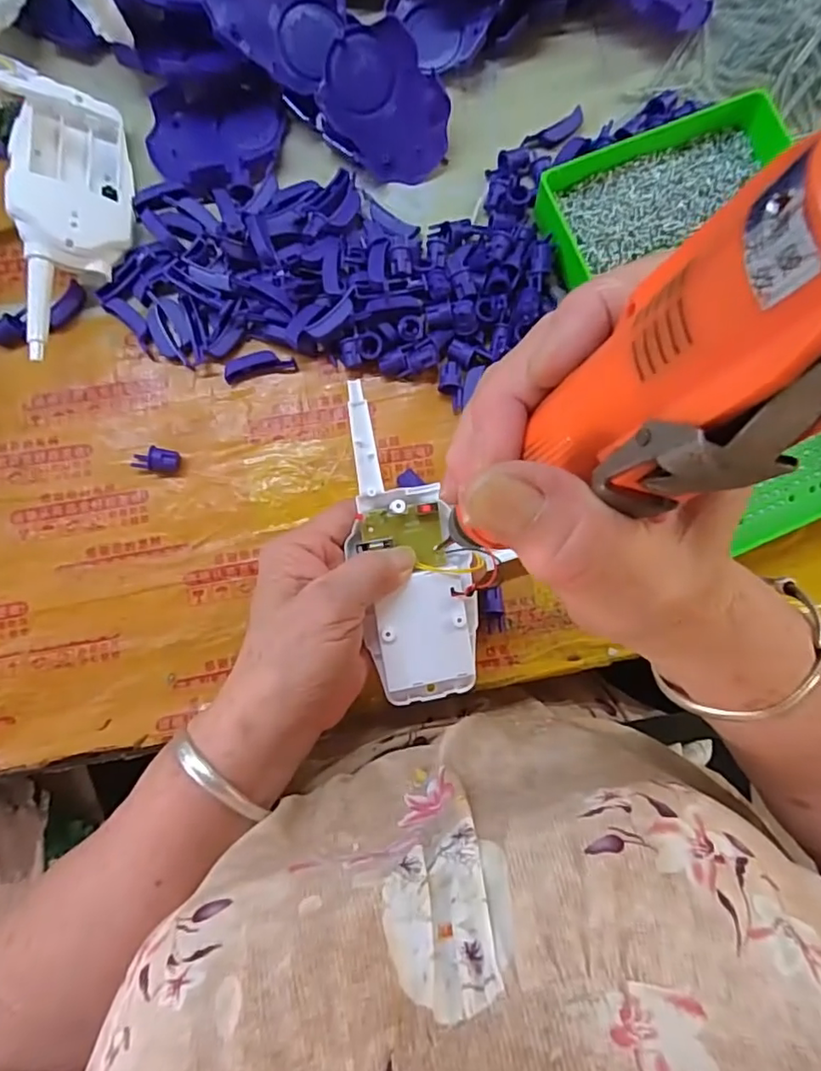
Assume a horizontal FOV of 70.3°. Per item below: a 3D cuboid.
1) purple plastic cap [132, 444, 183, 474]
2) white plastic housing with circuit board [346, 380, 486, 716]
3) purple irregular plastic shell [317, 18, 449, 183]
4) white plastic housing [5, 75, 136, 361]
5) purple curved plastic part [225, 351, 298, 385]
[{"bbox_3d":[-0.151,-0.045,0.344,0.027,0.013,0.014,14,83,-1],"label":"purple plastic cap"},{"bbox_3d":[0.000,0.005,0.302,0.061,0.018,0.162,-14,88,-1],"label":"white plastic housing with circuit board"},{"bbox_3d":[-0.014,-0.263,0.357,0.083,0.011,0.064,40,106,-13],"label":"purple irregular plastic shell"},{"bbox_3d":[-0.196,-0.184,0.341,0.064,0.030,0.157,-4,80,-33],"label":"white plastic housing"},{"bbox_3d":[-0.091,-0.104,0.354,0.043,0.006,0.015,-12,84,-3],"label":"purple curved plastic part"}]

